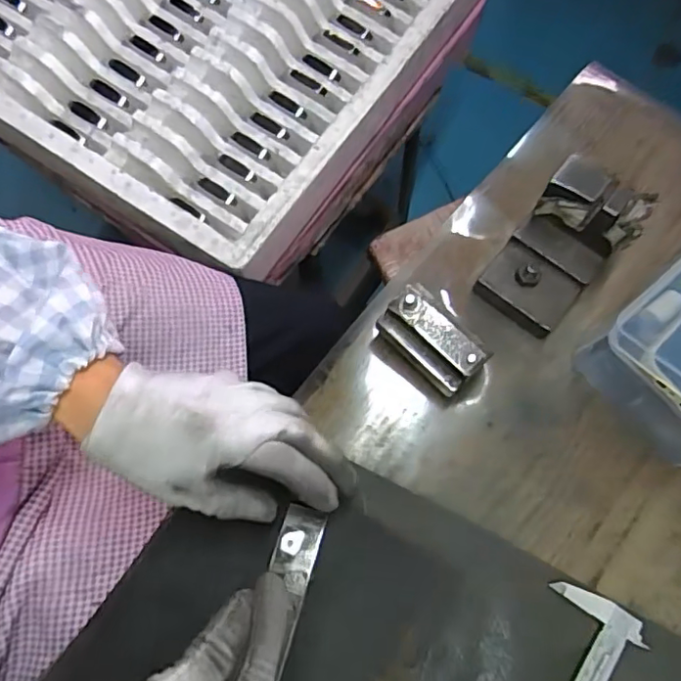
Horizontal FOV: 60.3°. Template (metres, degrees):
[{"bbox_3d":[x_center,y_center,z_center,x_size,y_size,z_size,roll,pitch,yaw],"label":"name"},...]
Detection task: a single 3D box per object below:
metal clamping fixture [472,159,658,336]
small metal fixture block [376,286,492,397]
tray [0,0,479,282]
[{"bbox_3d":[0.148,-0.063,0.402,0.066,0.073,0.095,38,76,9],"label":"metal clamping fixture"},{"bbox_3d":[0.059,0.002,0.391,0.035,0.057,0.067,-43,79,-13],"label":"small metal fixture block"},{"bbox_3d":[-0.178,-0.417,0.712,0.546,0.071,0.546,32,75,8],"label":"tray"}]

